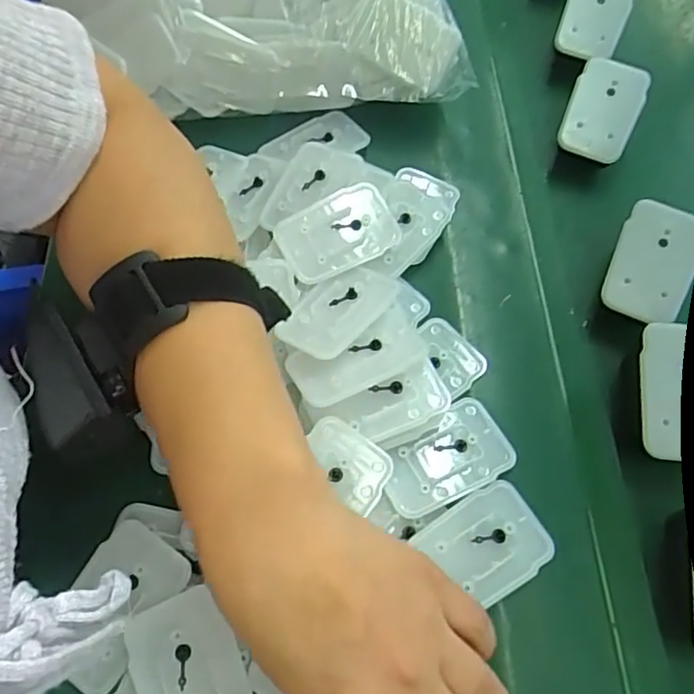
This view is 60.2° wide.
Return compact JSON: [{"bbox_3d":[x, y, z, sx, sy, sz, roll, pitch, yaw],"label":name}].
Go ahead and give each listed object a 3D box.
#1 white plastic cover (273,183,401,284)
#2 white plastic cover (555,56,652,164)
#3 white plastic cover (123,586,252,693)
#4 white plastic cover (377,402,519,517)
[{"bbox_3d":[-0.005,-0.067,0.346,0.069,0.009,0.043,-24,68,-12],"label":"white plastic cover"},{"bbox_3d":[0.164,-0.152,0.385,0.043,0.008,0.064,24,90,11],"label":"white plastic cover"},{"bbox_3d":[-0.069,0.146,0.261,0.047,0.010,0.069,-20,67,-10],"label":"white plastic cover"},{"bbox_3d":[0.049,0.056,0.301,0.067,0.013,0.041,-29,69,-13],"label":"white plastic cover"}]

